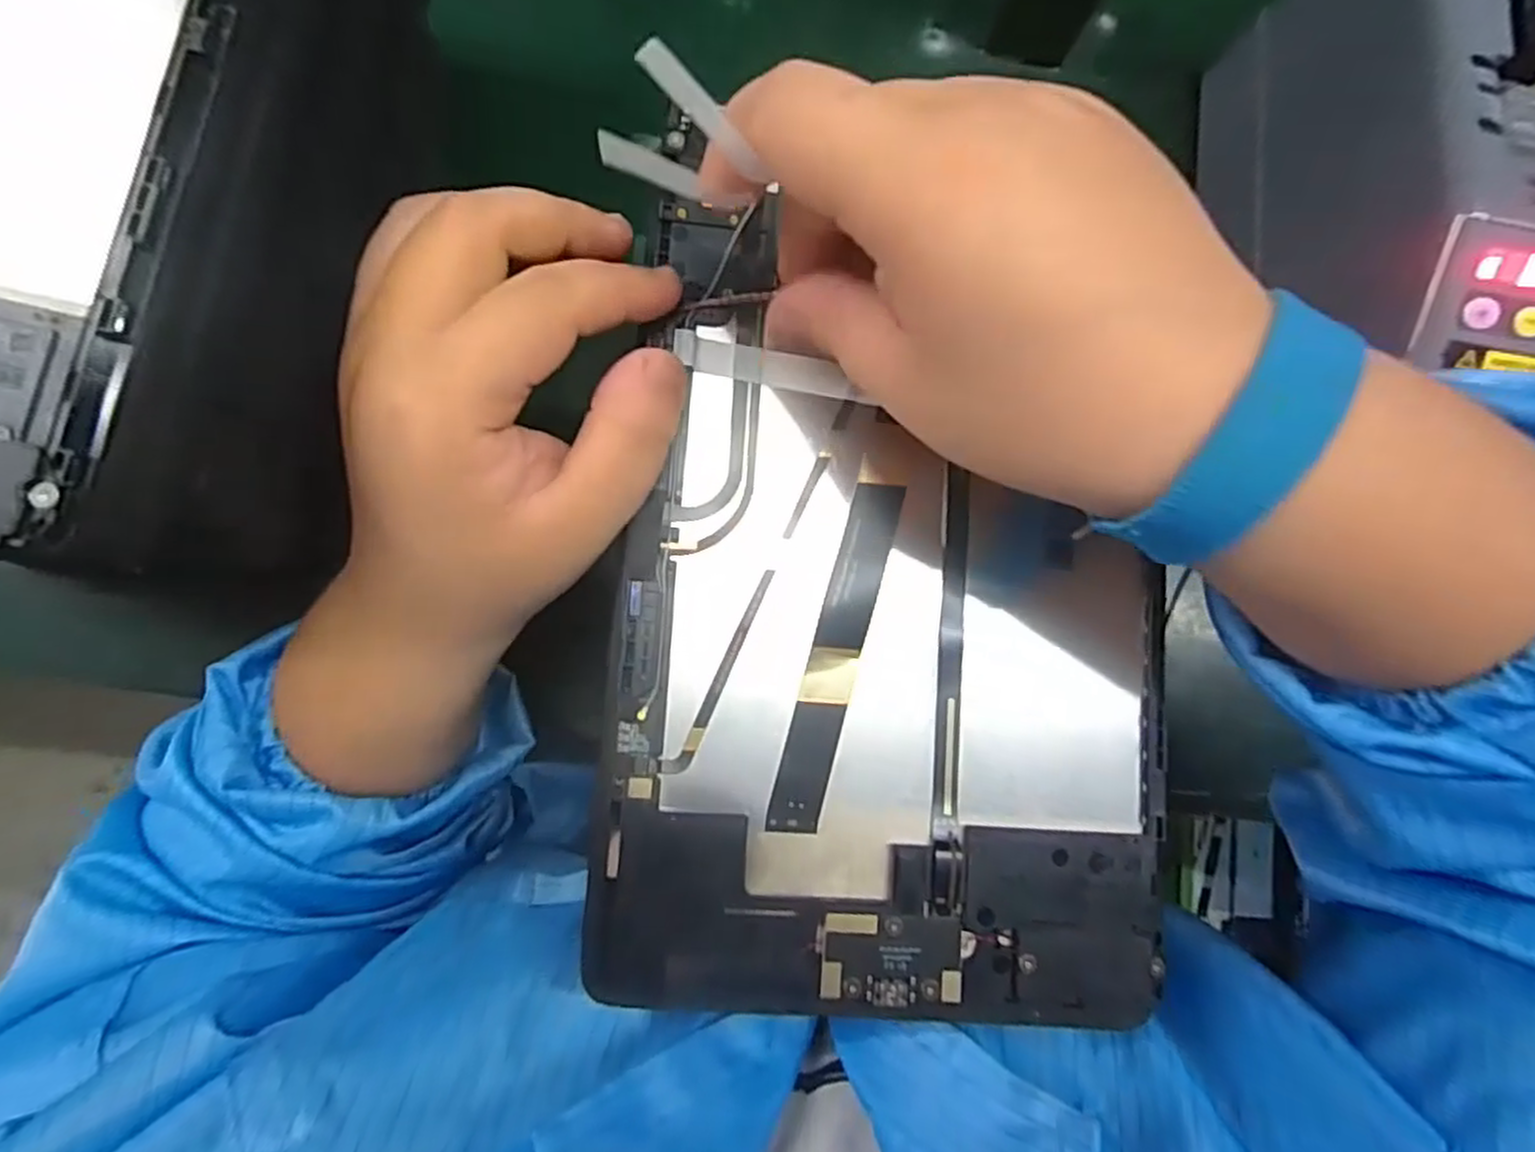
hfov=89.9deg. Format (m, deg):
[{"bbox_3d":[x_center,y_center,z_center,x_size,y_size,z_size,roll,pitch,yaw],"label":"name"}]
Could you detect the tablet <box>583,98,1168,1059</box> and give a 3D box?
[{"bbox_3d":[0.035,0.008,0.205,0.145,0.007,0.207,5,83,-4],"label":"tablet"}]

